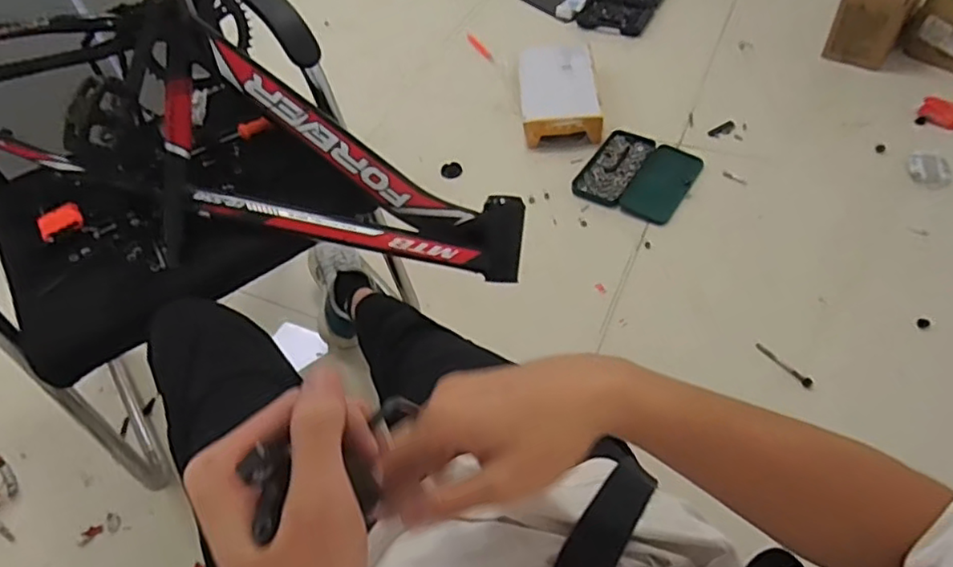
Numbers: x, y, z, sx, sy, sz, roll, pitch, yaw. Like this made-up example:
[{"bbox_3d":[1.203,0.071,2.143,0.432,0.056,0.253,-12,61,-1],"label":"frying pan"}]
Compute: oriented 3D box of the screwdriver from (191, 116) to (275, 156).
[{"bbox_3d":[-0.384,-0.231,0.968,0.130,0.017,0.021,-32,57,-18],"label":"screwdriver"}]

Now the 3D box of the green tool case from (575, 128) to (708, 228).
[{"bbox_3d":[0.399,-0.271,1.520,0.253,0.021,0.280,26,59,23],"label":"green tool case"}]

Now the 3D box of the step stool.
[{"bbox_3d":[0.224,-0.518,1.672,0.206,0.086,0.332,-3,53,3],"label":"step stool"}]

